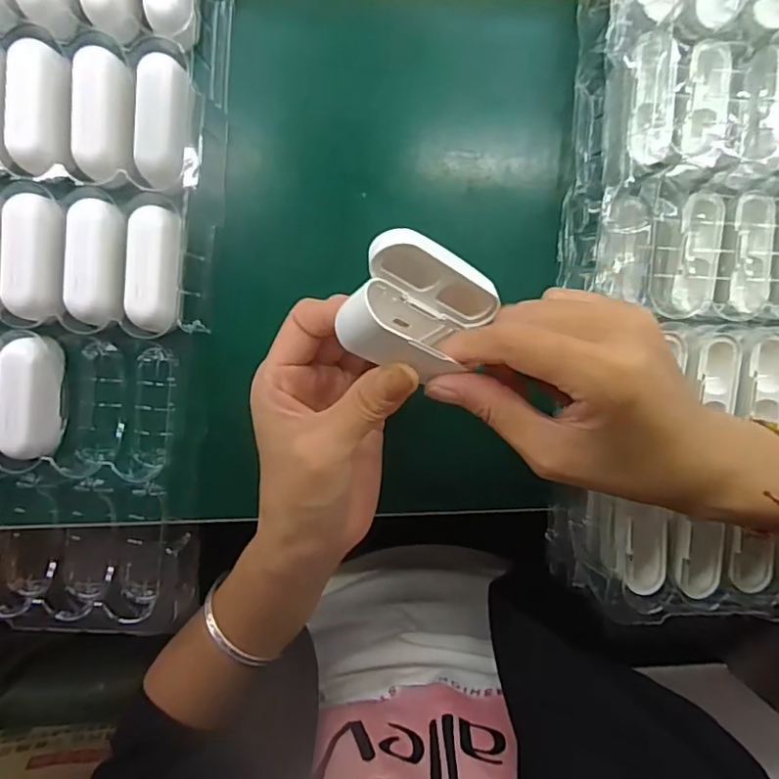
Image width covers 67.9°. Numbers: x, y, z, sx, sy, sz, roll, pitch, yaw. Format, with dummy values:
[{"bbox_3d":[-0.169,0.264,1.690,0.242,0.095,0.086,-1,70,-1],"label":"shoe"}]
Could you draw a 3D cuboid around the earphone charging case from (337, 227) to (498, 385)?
[{"bbox_3d":[0.009,-0.033,0.234,0.061,0.029,0.042,22,116,-31],"label":"earphone charging case"}]

